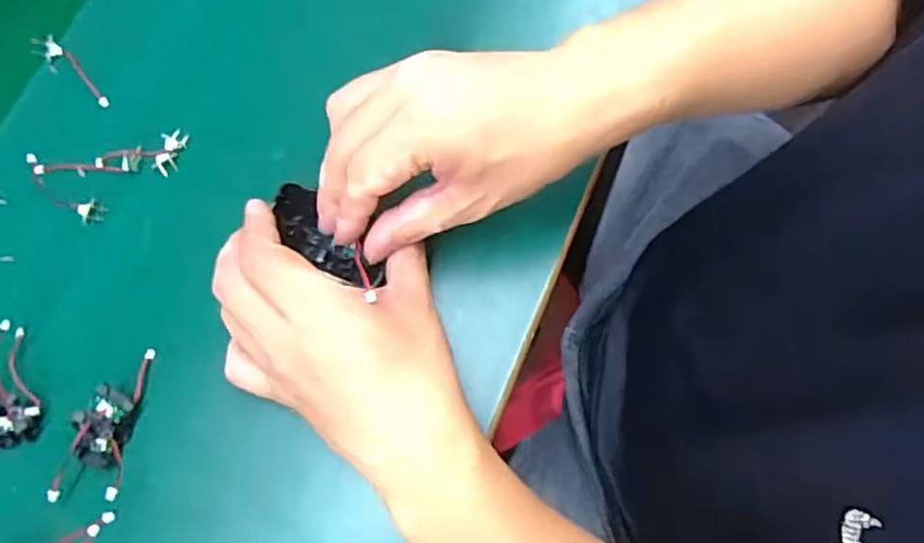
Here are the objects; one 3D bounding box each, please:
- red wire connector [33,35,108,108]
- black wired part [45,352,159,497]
[{"bbox_3d":[-0.244,-0.125,0.427,0.015,0.008,0.064,-42,79,-12],"label":"red wire connector"},{"bbox_3d":[-0.188,0.078,0.357,0.029,0.022,0.079,10,73,3],"label":"black wired part"}]

